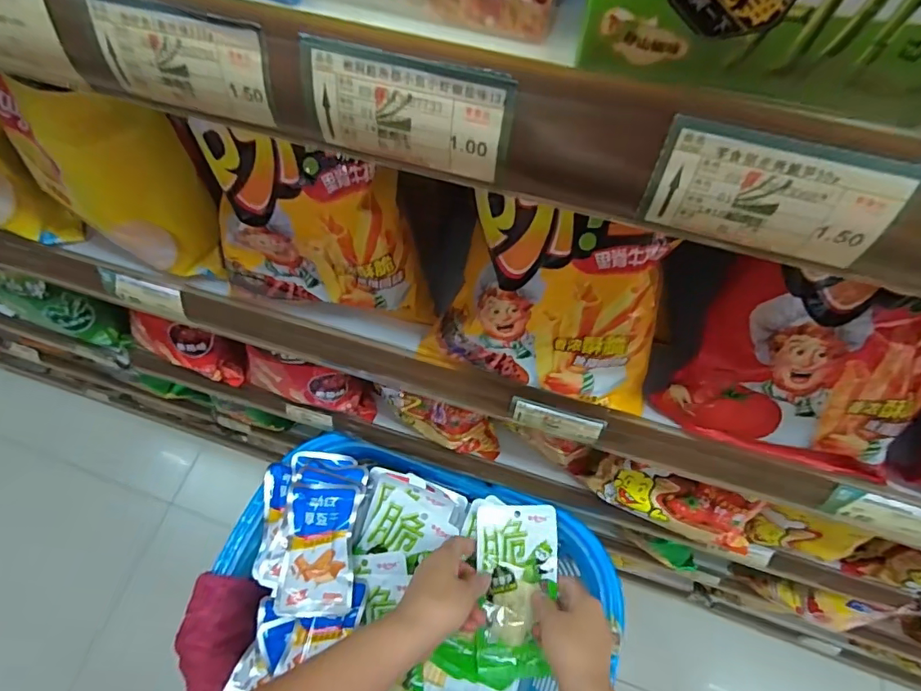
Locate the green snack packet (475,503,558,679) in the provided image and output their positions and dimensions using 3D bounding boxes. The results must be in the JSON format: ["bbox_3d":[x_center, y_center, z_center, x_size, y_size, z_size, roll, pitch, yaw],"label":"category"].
[{"bbox_3d":[0.055,0.253,0.544,0.083,0.014,0.167,6,80,2],"label":"green snack packet"}]

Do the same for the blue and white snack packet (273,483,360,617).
[{"bbox_3d":[-0.144,0.208,0.538,0.069,0.015,0.122,5,77,-9],"label":"blue and white snack packet"}]

